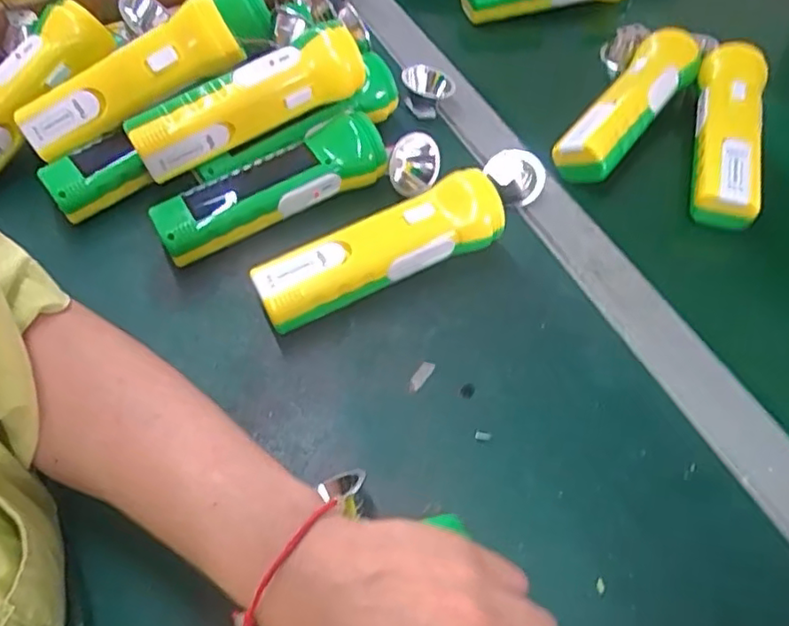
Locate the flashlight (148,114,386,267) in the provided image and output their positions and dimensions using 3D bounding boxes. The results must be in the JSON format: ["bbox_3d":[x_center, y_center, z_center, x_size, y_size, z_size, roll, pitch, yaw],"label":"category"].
[{"bbox_3d":[-0.085,-0.086,0.444,0.163,0.049,0.047,-24,58,-16],"label":"flashlight"}]

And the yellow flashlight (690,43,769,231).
[{"bbox_3d":[0.250,-0.141,0.478,0.047,0.041,0.163,11,69,8],"label":"yellow flashlight"}]

